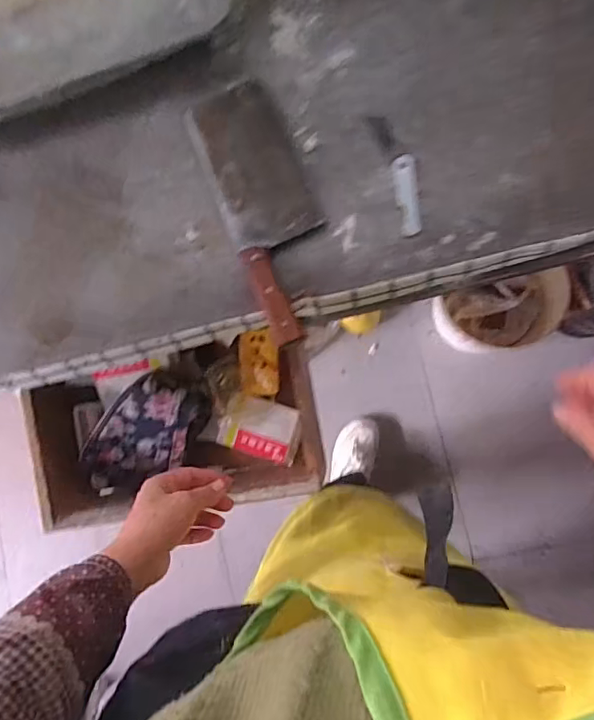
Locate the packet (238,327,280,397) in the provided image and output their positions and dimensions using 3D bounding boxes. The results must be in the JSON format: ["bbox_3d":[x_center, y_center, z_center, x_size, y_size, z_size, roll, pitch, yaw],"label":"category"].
[{"bbox_3d":[-0.052,0.004,0.740,0.053,0.011,0.092,-6,84,6],"label":"packet"}]

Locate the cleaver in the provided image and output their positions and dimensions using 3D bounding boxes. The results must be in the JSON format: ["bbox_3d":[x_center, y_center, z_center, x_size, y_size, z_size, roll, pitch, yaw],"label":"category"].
[{"bbox_3d":[-0.031,-0.171,0.575,0.099,0.035,0.293,-22,83,5],"label":"cleaver"}]

